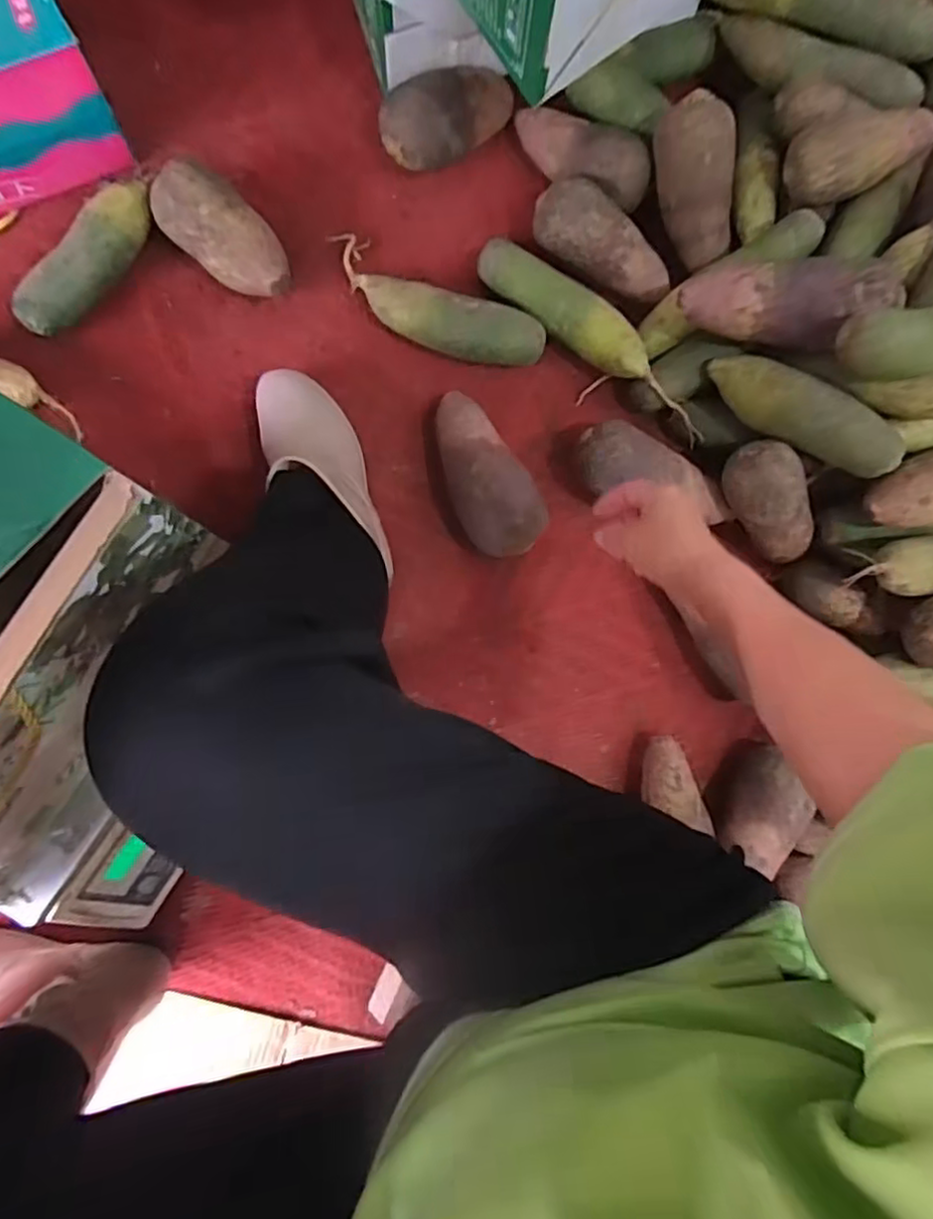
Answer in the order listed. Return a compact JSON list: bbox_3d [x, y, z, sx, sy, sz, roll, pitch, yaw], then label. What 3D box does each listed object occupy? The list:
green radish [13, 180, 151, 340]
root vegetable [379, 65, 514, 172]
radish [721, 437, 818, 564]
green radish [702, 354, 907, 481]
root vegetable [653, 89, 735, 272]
[{"bbox_3d":[-0.361,-0.334,0.624,0.053,0.059,0.167,39,84,-4],"label":"green radish"},{"bbox_3d":[-0.019,-0.511,0.678,0.146,0.071,0.072,-26,91,-7],"label":"root vegetable"},{"bbox_3d":[0.316,-0.108,0.673,0.060,0.060,0.144,-45,125,-6],"label":"radish"},{"bbox_3d":[0.321,-0.191,0.624,0.195,0.049,0.051,36,84,15],"label":"green radish"},{"bbox_3d":[0.234,-0.432,0.661,0.055,0.060,0.147,-29,131,-7],"label":"root vegetable"}]

